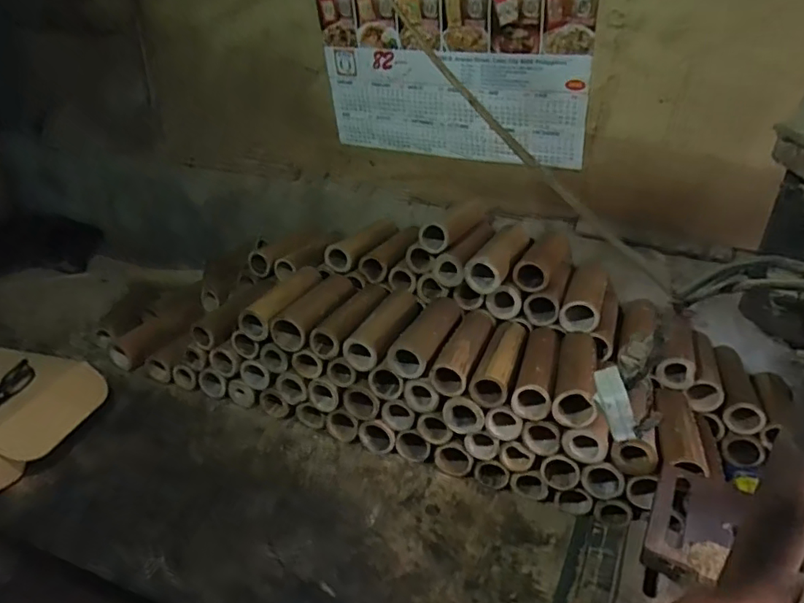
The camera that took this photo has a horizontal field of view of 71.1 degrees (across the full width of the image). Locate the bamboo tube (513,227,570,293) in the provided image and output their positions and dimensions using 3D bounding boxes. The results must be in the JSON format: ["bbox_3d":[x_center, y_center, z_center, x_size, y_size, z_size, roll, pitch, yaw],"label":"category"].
[{"bbox_3d":[0.236,-0.069,0.926,0.063,0.048,0.179,15,30,22],"label":"bamboo tube"}]

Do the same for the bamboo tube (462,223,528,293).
[{"bbox_3d":[0.168,-0.076,0.926,0.059,0.054,0.196,16,31,24],"label":"bamboo tube"}]

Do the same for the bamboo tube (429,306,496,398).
[{"bbox_3d":[0.097,0.068,0.838,0.051,0.045,0.182,13,29,18],"label":"bamboo tube"}]

